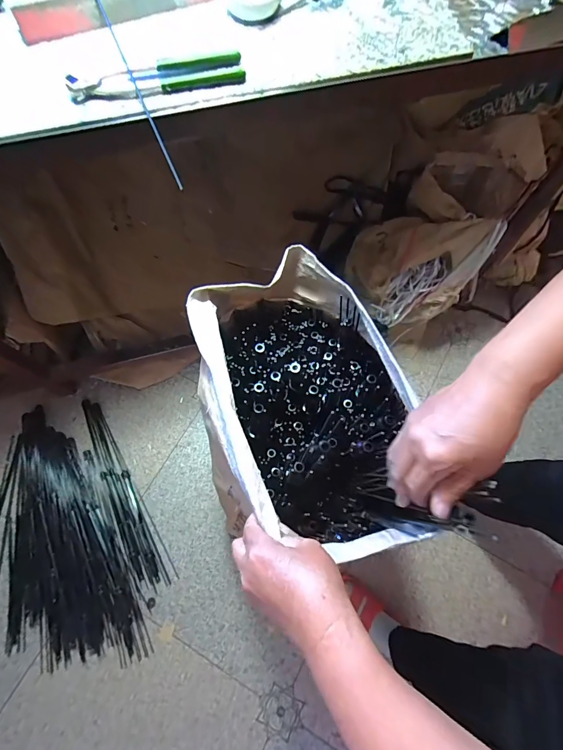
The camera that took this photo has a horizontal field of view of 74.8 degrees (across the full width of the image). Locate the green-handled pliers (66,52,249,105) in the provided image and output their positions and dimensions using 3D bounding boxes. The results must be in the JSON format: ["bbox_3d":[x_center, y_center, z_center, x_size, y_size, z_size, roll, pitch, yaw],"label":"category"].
[{"bbox_3d":[-0.144,-0.344,0.425,0.197,0.020,0.044,-14,73,-5],"label":"green-handled pliers"}]

